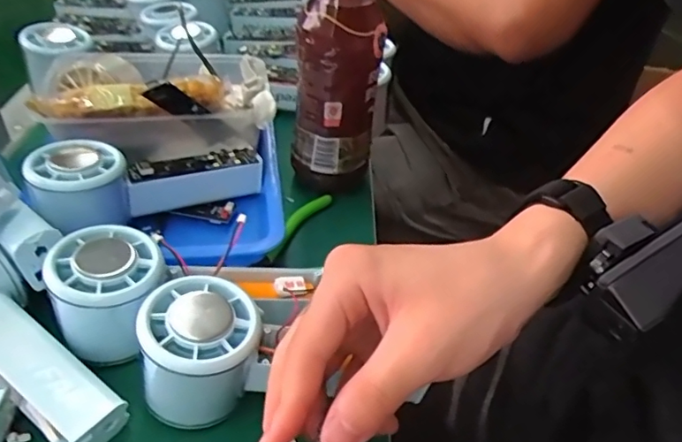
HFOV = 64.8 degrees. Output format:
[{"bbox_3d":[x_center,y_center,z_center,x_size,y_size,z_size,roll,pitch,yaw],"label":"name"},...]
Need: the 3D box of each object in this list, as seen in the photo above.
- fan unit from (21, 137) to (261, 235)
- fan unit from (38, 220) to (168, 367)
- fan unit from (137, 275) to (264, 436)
[{"bbox_3d":[-0.131,-0.028,0.372,0.148,0.046,0.047,-7,41,-32],"label":"fan unit"},{"bbox_3d":[-0.125,0.041,0.296,0.057,0.055,0.057,-17,46,-24],"label":"fan unit"},{"bbox_3d":[-0.070,0.065,0.273,0.055,0.053,0.055,3,41,-3],"label":"fan unit"}]

